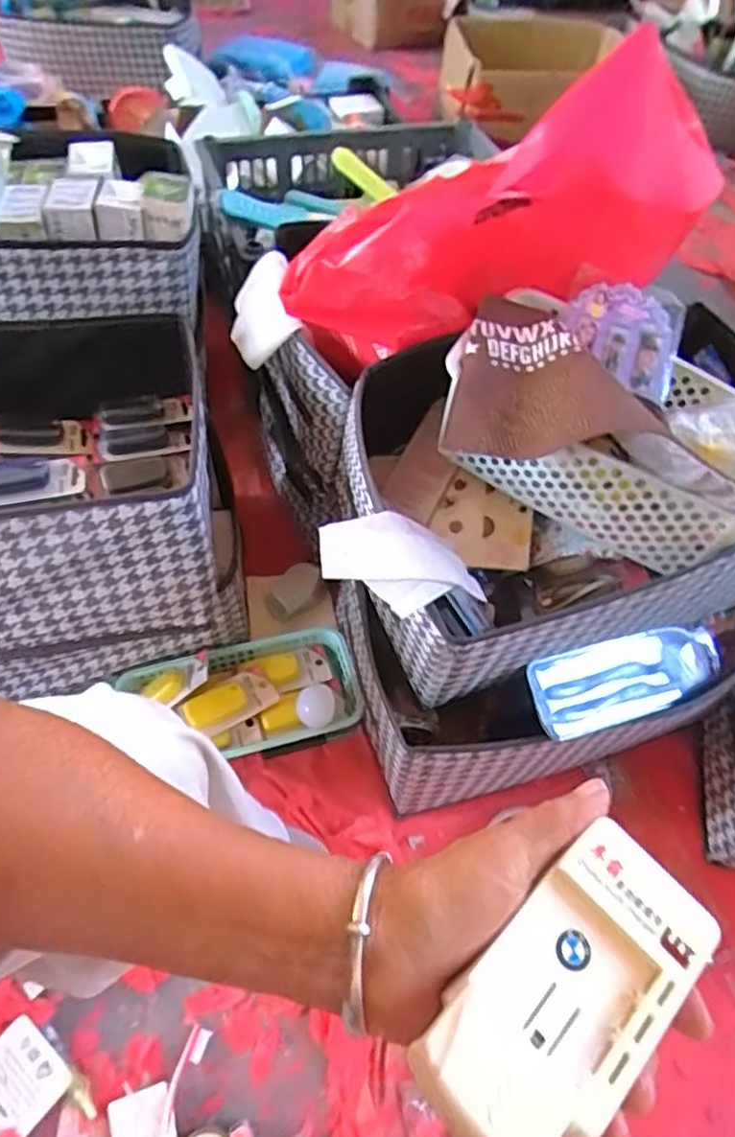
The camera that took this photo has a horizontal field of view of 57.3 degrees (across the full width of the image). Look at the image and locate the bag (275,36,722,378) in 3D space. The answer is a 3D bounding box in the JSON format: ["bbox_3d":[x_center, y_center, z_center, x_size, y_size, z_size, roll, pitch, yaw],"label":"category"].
[{"bbox_3d":[0.104,-0.259,0.575,0.332,0.188,0.084,-21,57,5],"label":"bag"}]

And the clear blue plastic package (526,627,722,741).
[{"bbox_3d":[0.258,0.102,0.643,0.228,0.056,0.068,-16,58,-15],"label":"clear blue plastic package"}]

